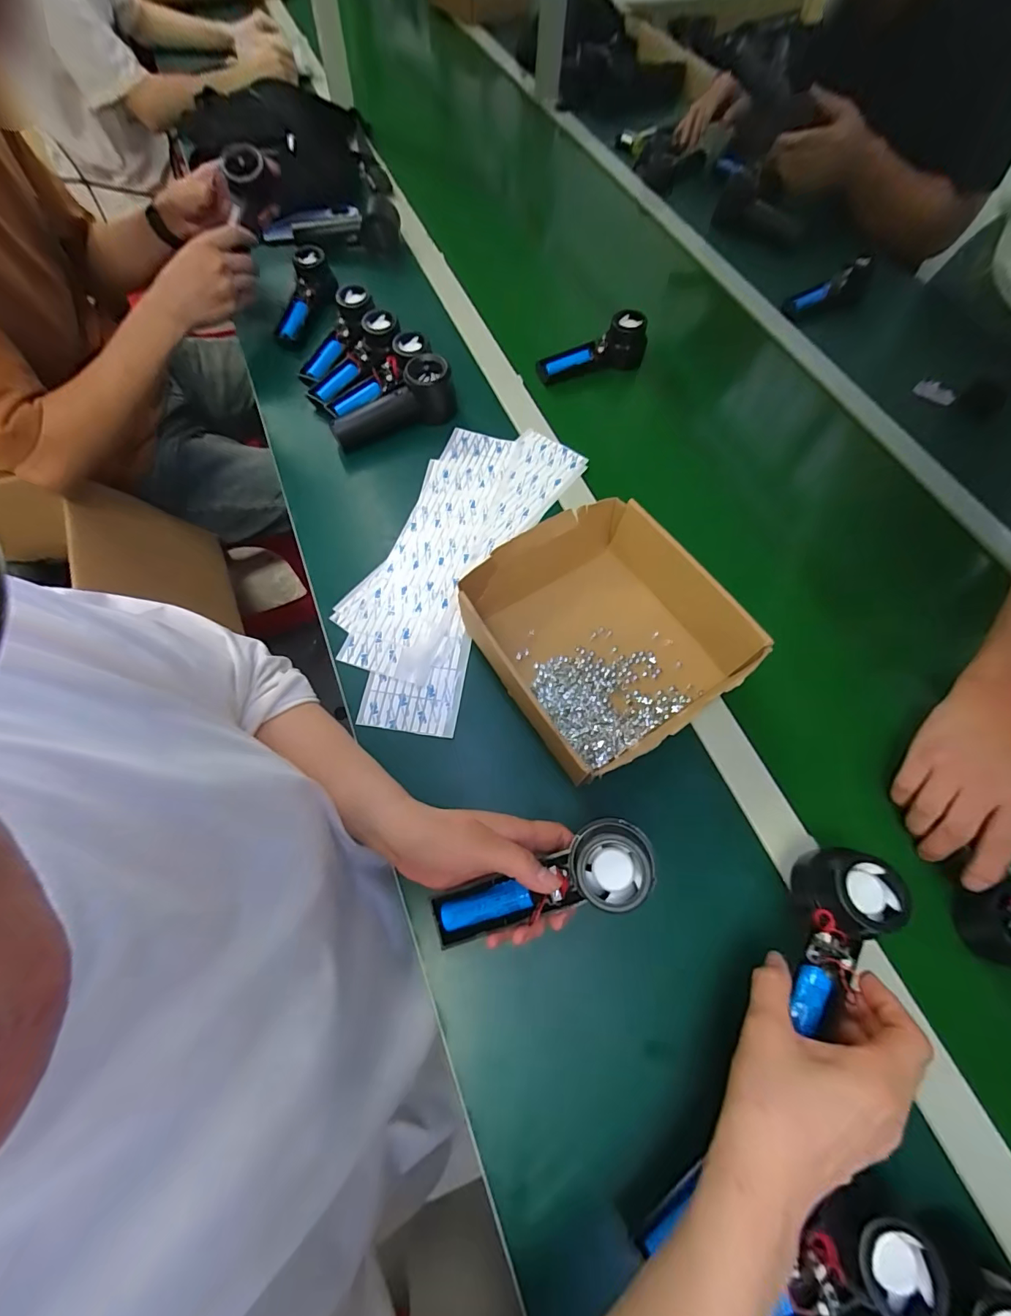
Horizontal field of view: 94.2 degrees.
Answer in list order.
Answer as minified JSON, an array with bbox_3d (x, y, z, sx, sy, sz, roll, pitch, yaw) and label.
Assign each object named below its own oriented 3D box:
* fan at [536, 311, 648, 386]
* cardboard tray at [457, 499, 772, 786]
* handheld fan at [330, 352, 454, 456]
[{"bbox_3d":[0.116,-0.427,0.662,0.157,0.069,0.054,-14,68,-9],"label":"fan"},{"bbox_3d":[0.094,-0.030,0.455,0.232,0.067,0.236,-34,70,-16],"label":"cardboard tray"},{"bbox_3d":[-0.140,-0.318,0.586,0.160,0.061,0.054,-20,69,-12],"label":"handheld fan"}]

